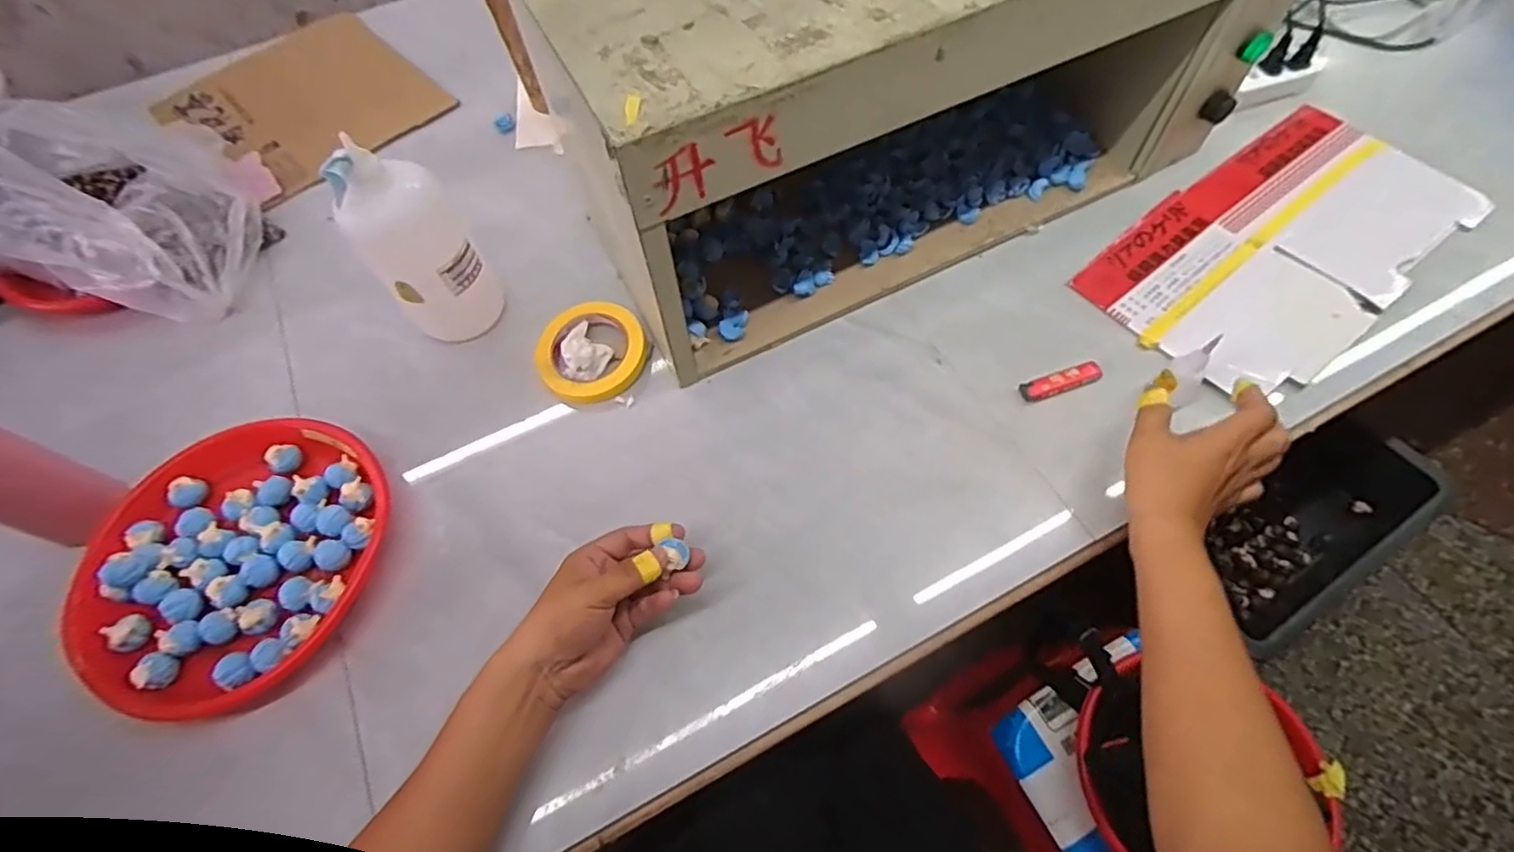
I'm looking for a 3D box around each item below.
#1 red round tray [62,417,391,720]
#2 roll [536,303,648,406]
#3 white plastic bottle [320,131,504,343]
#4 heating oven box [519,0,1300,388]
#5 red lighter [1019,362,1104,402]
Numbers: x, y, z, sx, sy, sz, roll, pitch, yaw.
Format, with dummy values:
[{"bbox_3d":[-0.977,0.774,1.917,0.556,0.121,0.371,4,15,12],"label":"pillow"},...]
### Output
[{"bbox_3d":[-0.448,0.108,0.554,0.239,0.039,0.245,-1,62,3],"label":"red round tray"},{"bbox_3d":[-0.167,-0.078,0.647,0.104,0.023,0.110,-1,62,3],"label":"roll"},{"bbox_3d":[-0.323,-0.171,0.613,0.093,0.192,0.093,-33,67,-12],"label":"white plastic bottle"},{"bbox_3d":[0.139,-0.352,0.629,0.644,0.275,0.294,-26,66,-9],"label":"heating oven box"},{"bbox_3d":[0.292,-0.043,0.613,0.084,0.006,0.019,-17,62,-5],"label":"red lighter"}]

